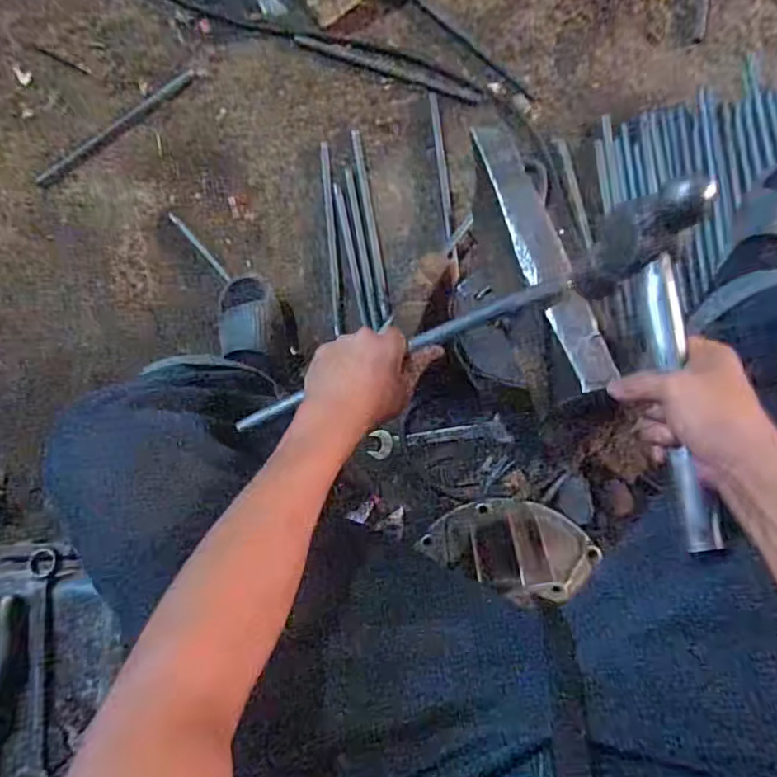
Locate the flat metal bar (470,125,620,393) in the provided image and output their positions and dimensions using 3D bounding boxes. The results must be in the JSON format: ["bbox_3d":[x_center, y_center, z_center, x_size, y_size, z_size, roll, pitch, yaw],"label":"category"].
[{"bbox_3d":[0.153,-0.139,0.558,0.041,0.010,0.294,-19,77,-1],"label":"flat metal bar"}]

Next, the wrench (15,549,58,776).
[{"bbox_3d":[-0.323,0.260,0.514,0.024,0.006,0.219,2,88,-13],"label":"wrench"}]

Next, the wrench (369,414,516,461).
[{"bbox_3d":[0.080,0.077,0.880,0.219,0.010,0.042,-8,82,2],"label":"wrench"}]

